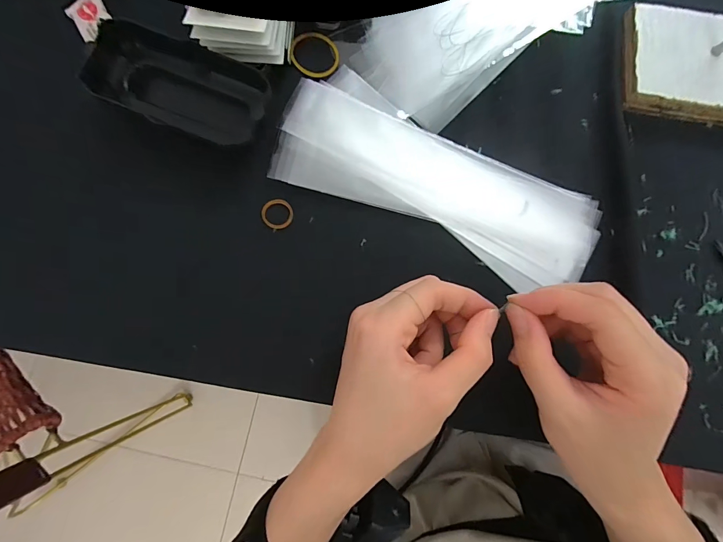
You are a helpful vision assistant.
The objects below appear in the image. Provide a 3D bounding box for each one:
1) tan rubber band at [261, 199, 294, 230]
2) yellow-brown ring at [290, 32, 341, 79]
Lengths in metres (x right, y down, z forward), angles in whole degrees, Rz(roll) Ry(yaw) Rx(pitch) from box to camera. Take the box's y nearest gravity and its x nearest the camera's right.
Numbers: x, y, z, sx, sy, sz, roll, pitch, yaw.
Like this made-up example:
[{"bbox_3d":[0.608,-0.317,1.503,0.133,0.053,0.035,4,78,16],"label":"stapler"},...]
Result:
[{"bbox_3d":[-0.055,-0.037,0.229,0.020,0.004,0.020,3,82,-1],"label":"tan rubber band"},{"bbox_3d":[-0.032,-0.149,0.243,0.032,0.004,0.033,0,82,-2],"label":"yellow-brown ring"}]

